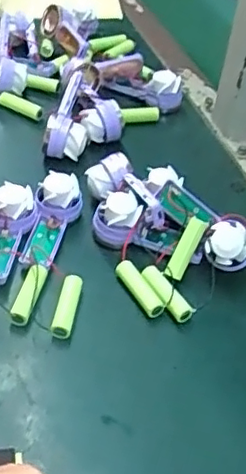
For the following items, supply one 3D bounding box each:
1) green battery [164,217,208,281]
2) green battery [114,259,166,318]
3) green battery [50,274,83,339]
[{"bbox_3d":[0.049,0.010,0.479,0.014,0.014,0.050,25,81,19],"label":"green battery"},{"bbox_3d":[0.013,0.039,0.463,0.015,0.013,0.051,-23,50,-27],"label":"green battery"},{"bbox_3d":[-0.042,0.050,0.449,0.015,0.013,0.050,9,43,3],"label":"green battery"}]

